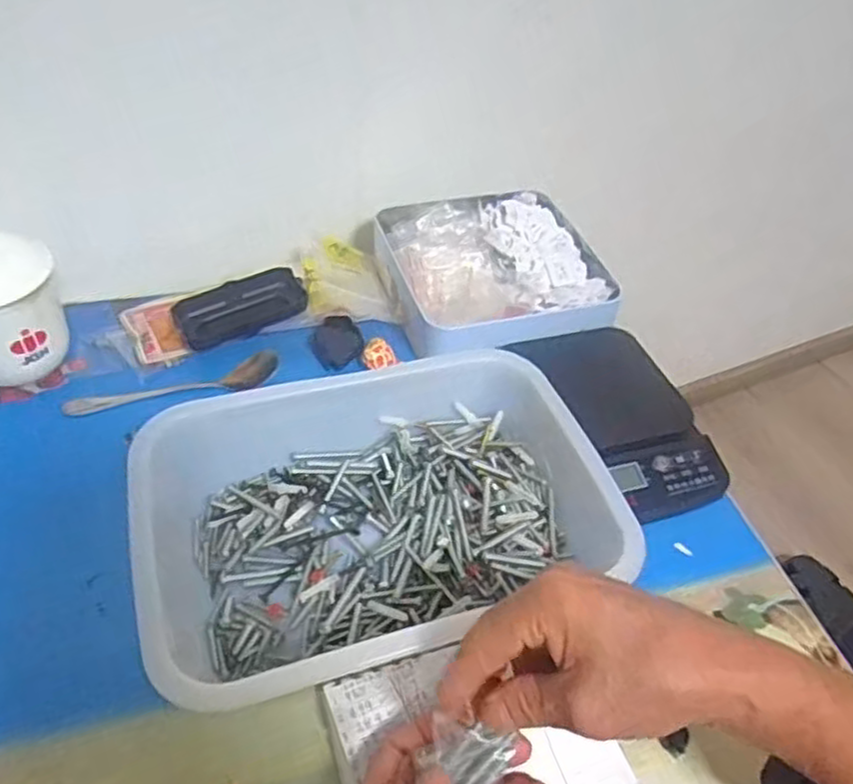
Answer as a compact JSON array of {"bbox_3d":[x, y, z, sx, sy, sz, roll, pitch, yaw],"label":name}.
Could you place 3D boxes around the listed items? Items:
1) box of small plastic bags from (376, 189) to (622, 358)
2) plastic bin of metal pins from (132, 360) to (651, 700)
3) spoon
[{"bbox_3d":[0.062,-0.116,0.668,0.191,0.041,0.194,-13,48,-18],"label":"box of small plastic bags"},{"bbox_3d":[-0.034,0.077,0.469,0.283,0.067,0.201,-12,47,-17],"label":"plastic bin of metal pins"},{"bbox_3d":[-0.199,-0.005,0.567,0.163,0.015,0.024,-12,48,-18],"label":"spoon"}]

